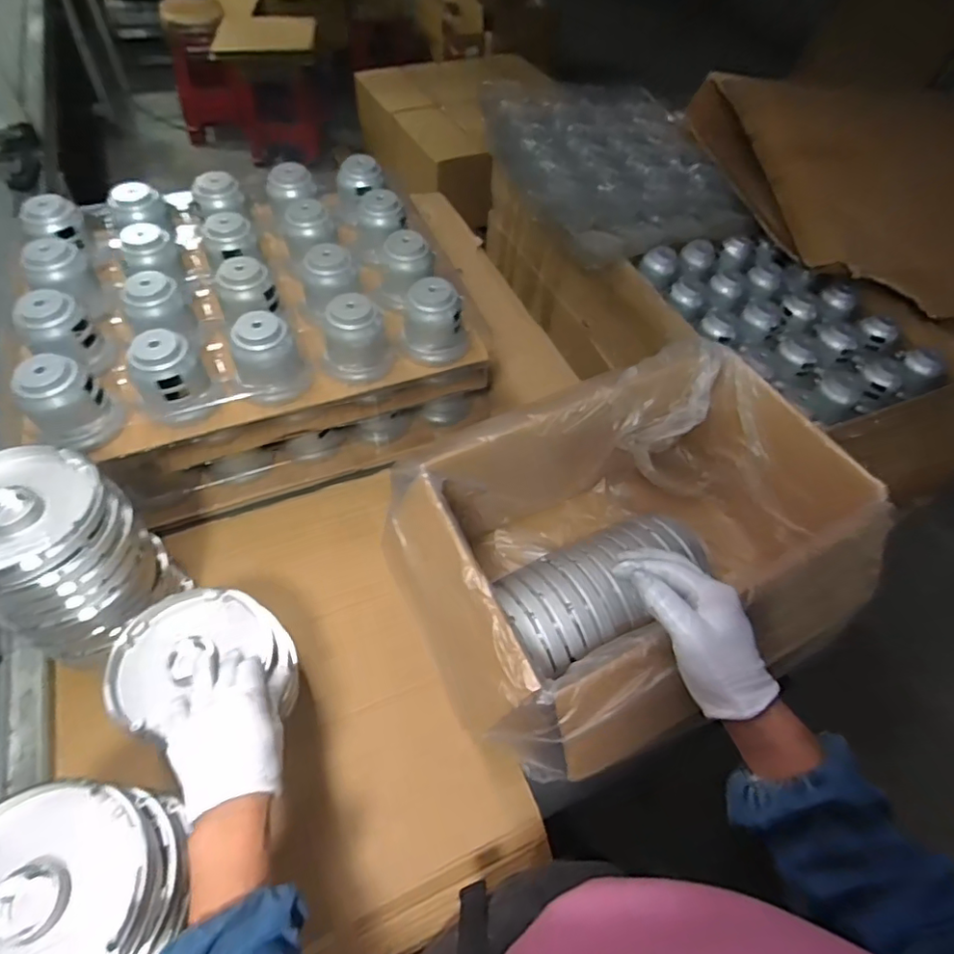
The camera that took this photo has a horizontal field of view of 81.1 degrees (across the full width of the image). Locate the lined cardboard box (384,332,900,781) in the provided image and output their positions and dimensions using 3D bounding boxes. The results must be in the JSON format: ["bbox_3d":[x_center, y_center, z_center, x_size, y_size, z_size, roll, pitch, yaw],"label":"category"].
[{"bbox_3d":[0.172,0.092,0.650,0.489,0.228,0.342,-18,57,-17],"label":"lined cardboard box"}]

